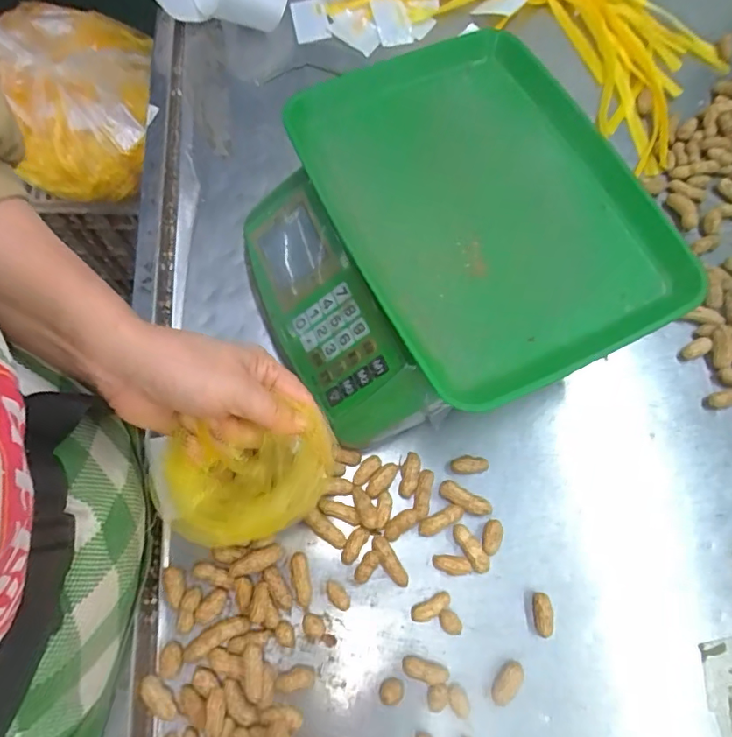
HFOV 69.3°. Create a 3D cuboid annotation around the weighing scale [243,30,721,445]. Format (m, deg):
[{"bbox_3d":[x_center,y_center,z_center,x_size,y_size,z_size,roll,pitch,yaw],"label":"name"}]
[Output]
[{"bbox_3d":[0.059,-0.103,0.446,0.297,0.112,0.303,-20,71,-8],"label":"weighing scale"}]

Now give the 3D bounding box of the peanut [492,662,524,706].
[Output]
[{"bbox_3d":[0.102,0.227,0.382,0.013,0.014,0.030,39,74,13],"label":"peanut"}]

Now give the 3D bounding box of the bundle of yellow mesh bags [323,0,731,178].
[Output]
[{"bbox_3d":[0.190,-0.436,0.659,0.480,0.048,0.279,34,73,11],"label":"bundle of yellow mesh bags"}]

